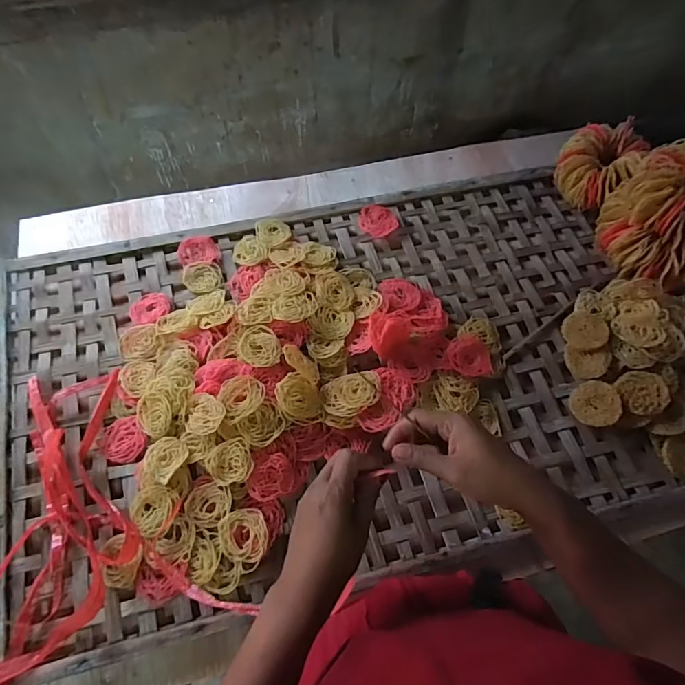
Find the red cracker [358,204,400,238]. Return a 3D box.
[{"bbox_3d":[0.066,-0.229,0.853,0.069,0.014,0.072,1,65,-2],"label":"red cracker"}]

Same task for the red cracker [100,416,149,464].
[{"bbox_3d":[-0.324,0.145,0.671,0.063,0.014,0.067,1,65,-2],"label":"red cracker"}]

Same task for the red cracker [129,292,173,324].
[{"bbox_3d":[-0.322,-0.059,0.757,0.057,0.014,0.065,38,70,14],"label":"red cracker"}]

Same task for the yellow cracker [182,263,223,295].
[{"bbox_3d":[-0.242,-0.112,0.787,0.066,0.008,0.065,1,65,-2],"label":"yellow cracker"}]

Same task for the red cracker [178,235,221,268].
[{"bbox_3d":[-0.256,-0.165,0.804,0.068,0.016,0.053,-12,66,-8],"label":"red cracker"}]

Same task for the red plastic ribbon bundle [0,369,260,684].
[{"bbox_3d":[-0.367,0.242,0.614,0.317,0.026,0.429,-28,69,-14],"label":"red plastic ribbon bundle"}]

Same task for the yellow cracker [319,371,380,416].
[{"bbox_3d":[0.014,0.079,0.690,0.089,0.025,0.064,-8,66,-6],"label":"yellow cracker"}]

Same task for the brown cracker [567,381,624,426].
[{"bbox_3d":[0.389,0.094,0.699,0.069,0.007,0.071,-15,64,23],"label":"brown cracker"}]

